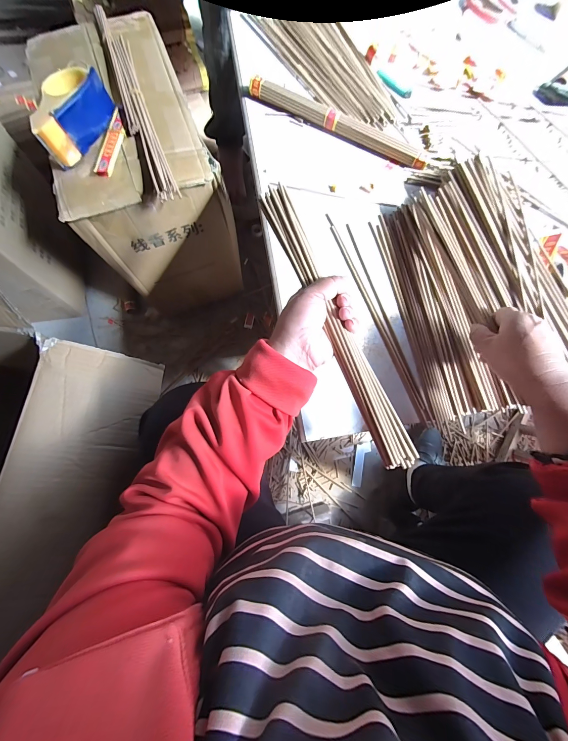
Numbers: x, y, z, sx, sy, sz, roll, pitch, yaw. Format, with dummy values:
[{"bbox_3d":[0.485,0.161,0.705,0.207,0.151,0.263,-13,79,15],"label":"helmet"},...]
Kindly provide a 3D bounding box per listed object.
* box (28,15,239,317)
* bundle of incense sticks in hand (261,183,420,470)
[{"bbox_3d":[-0.295,-0.430,0.684,0.269,0.379,0.409,-17,78,-5],"label":"box"},{"bbox_3d":[0.050,-0.055,0.299,0.030,0.014,0.319,-23,81,-7],"label":"bundle of incense sticks in hand"}]

